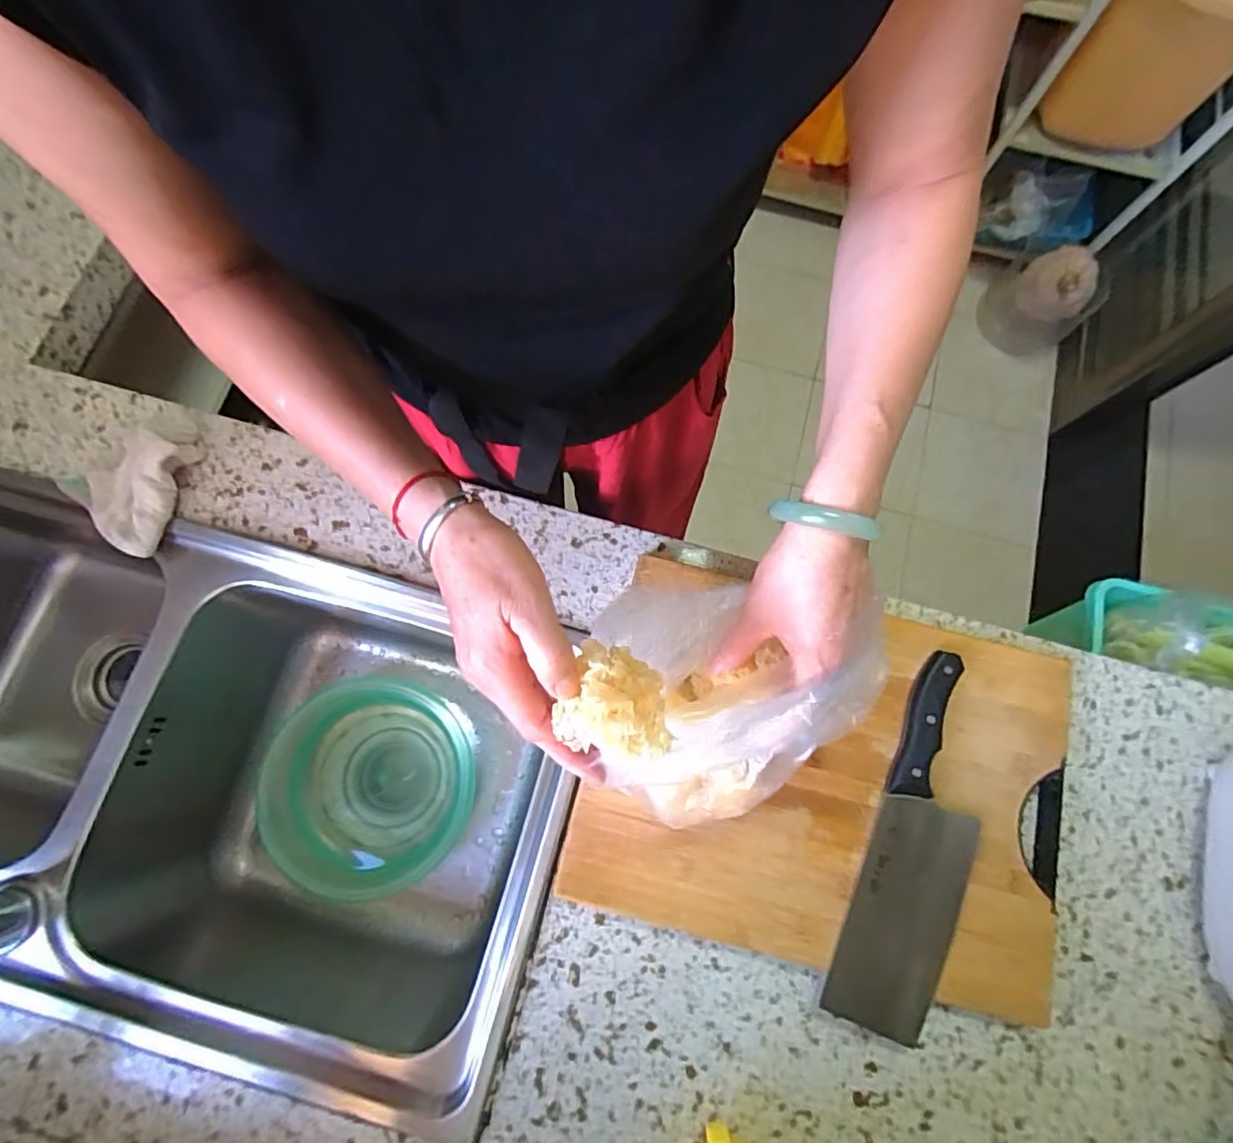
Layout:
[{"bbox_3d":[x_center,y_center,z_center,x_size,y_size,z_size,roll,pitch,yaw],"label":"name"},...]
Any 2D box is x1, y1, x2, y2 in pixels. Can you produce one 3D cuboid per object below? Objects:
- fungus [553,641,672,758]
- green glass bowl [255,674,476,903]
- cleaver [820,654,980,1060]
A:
[{"bbox_3d":[0.002,0.067,0.308,0.057,0.043,0.054,12,76,2],"label":"fungus"},{"bbox_3d":[-0.271,0.237,0.668,0.218,0.068,0.223,0,76,-1],"label":"green glass bowl"},{"bbox_3d":[0.249,0.217,0.476,0.081,0.011,0.289,22,79,5],"label":"cleaver"}]

